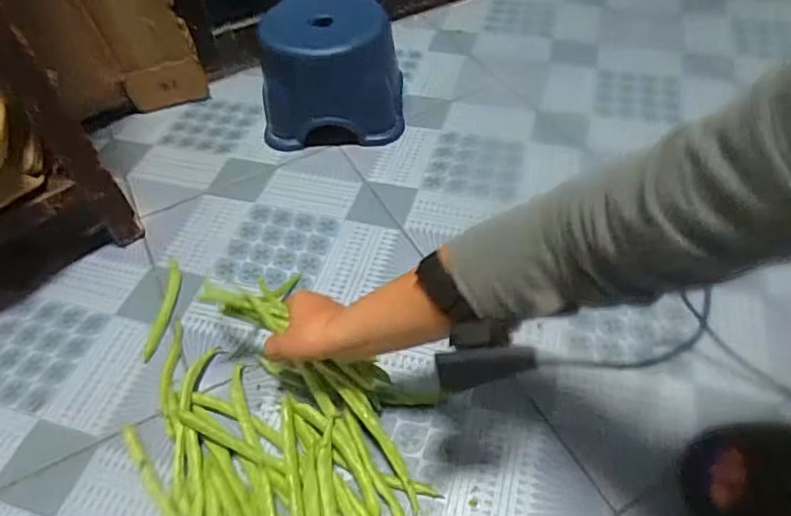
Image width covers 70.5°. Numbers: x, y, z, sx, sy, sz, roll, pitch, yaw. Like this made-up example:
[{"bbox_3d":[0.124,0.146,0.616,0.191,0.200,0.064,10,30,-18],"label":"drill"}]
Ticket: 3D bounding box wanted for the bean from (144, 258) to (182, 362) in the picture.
[{"bbox_3d":[-0.275,0.058,0.671,0.021,0.009,0.142,-3,50,2],"label":"bean"}]

